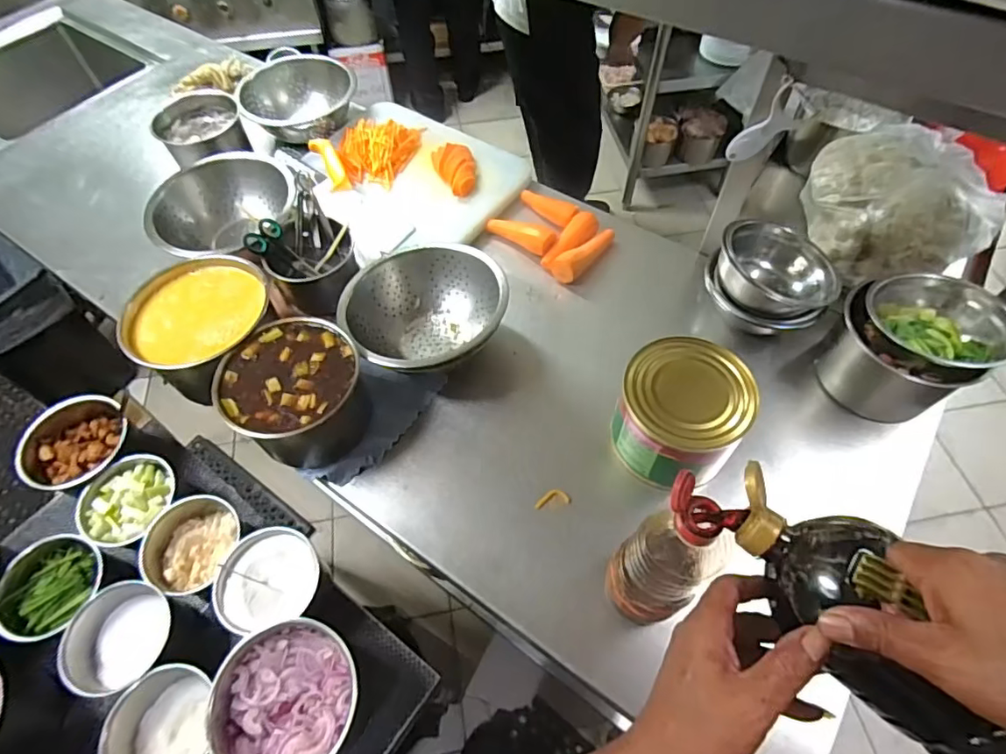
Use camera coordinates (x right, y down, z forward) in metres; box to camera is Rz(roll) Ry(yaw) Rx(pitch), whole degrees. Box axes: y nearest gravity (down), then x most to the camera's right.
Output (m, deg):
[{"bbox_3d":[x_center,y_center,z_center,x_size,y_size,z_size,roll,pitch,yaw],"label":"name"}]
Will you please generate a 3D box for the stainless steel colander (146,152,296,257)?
[{"bbox_3d":[-0.454,-0.260,0.916,0.216,0.130,0.205,15,59,11],"label":"stainless steel colander"}]

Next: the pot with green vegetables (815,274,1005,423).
[{"bbox_3d":[0.533,-0.035,0.720,0.159,0.152,0.149,-1,57,1],"label":"pot with green vegetables"}]

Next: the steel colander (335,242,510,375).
[{"bbox_3d":[-0.111,-0.088,0.798,0.215,0.107,0.204,-1,57,1],"label":"steel colander"}]

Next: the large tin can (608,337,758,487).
[{"bbox_3d":[0.213,0.056,0.680,0.145,0.134,0.155,-1,57,1],"label":"large tin can"}]

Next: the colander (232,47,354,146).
[{"bbox_3d":[-0.416,-0.554,1.097,0.230,0.085,0.191,10,58,8],"label":"colander"}]

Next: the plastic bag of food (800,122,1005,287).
[{"bbox_3d":[0.651,-0.273,0.875,0.265,0.132,0.244,-2,57,0],"label":"plastic bag of food"}]

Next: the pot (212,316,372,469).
[{"bbox_3d":[-0.269,0.024,0.727,0.165,0.119,0.163,-1,57,1],"label":"pot"}]

